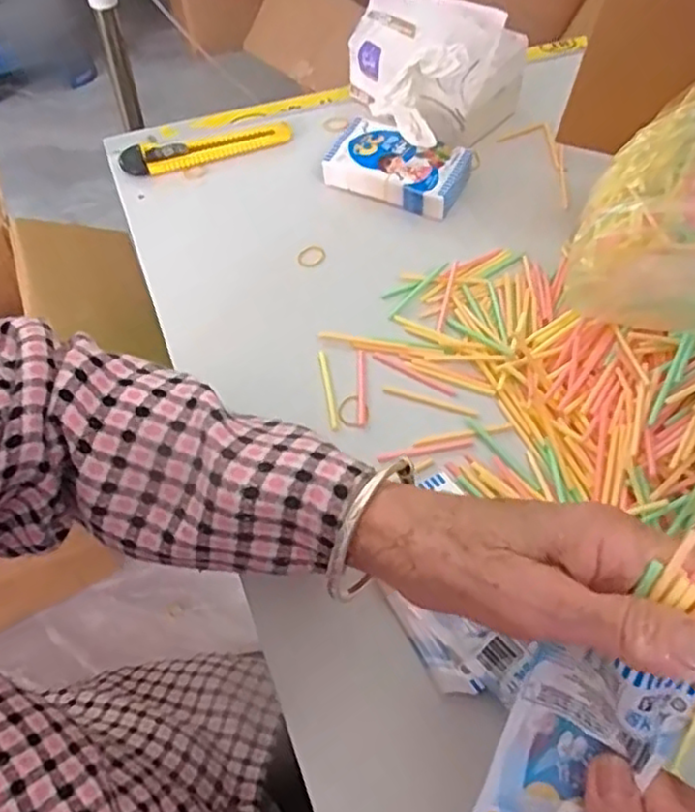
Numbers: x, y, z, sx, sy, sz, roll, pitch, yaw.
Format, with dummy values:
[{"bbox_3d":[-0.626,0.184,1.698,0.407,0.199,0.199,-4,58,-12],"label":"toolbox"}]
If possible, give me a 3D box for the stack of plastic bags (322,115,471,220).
[{"bbox_3d":[0.041,-0.194,0.557,0.107,0.028,0.068,19,57,13],"label":"stack of plastic bags"}]

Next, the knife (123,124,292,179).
[{"bbox_3d":[-0.120,-0.225,0.594,0.149,0.010,0.033,-17,57,-11],"label":"knife"}]

